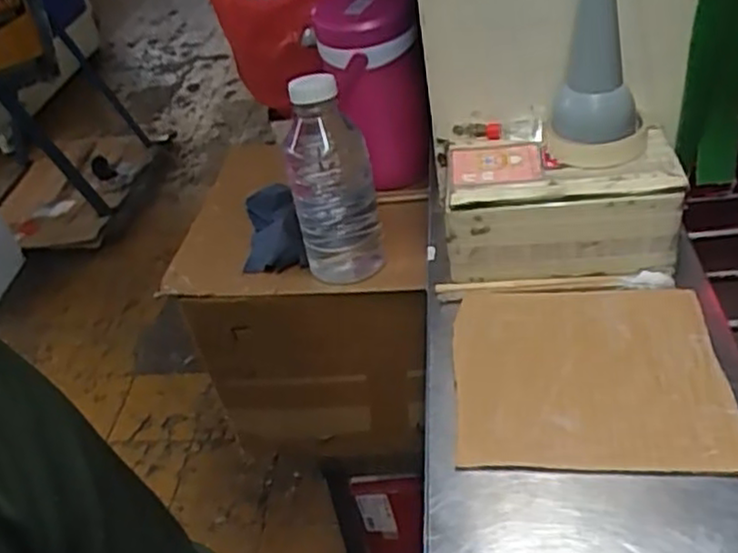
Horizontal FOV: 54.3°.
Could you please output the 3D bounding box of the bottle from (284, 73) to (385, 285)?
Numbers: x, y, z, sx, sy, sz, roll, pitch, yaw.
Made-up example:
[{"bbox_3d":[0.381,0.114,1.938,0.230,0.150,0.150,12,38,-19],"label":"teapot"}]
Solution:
[{"bbox_3d":[-0.041,-0.099,0.763,0.088,0.219,0.071,-12,38,-1],"label":"bottle"}]

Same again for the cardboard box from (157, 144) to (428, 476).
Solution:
[{"bbox_3d":[-0.048,0.049,0.987,0.307,0.335,0.284,-1,39,13],"label":"cardboard box"}]

